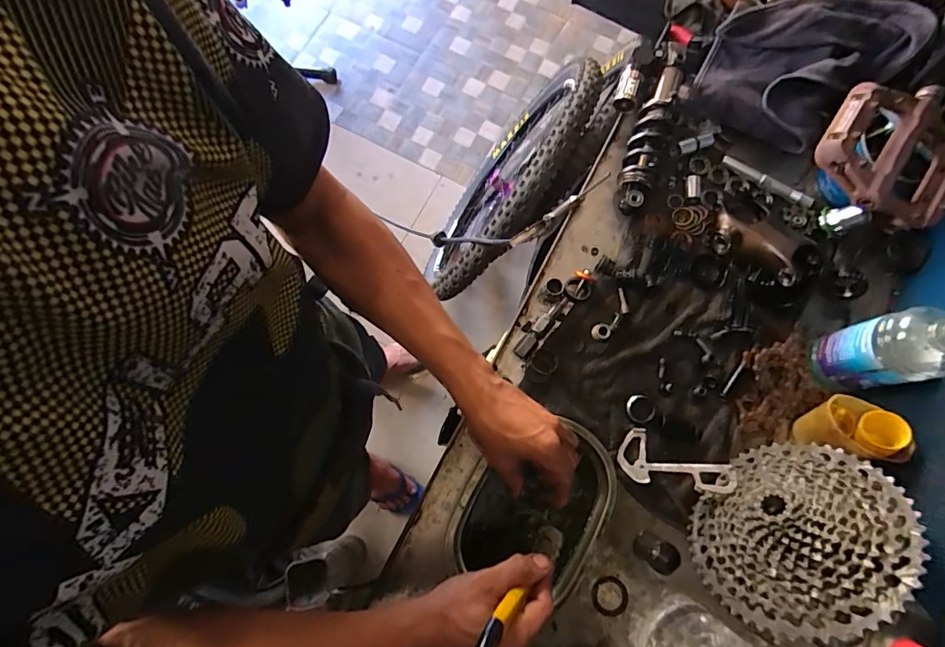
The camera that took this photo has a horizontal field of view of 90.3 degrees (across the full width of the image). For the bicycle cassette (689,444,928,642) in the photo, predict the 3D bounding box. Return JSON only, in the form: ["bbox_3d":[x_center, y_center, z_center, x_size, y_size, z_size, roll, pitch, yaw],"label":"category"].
[{"bbox_3d":[0.308,0.194,0.461,0.196,0.186,0.046,-47,113,-9],"label":"bicycle cassette"}]

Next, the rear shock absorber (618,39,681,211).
[{"bbox_3d":[0.240,-0.259,0.628,0.049,0.038,0.226,21,77,5],"label":"rear shock absorber"}]

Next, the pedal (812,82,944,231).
[{"bbox_3d":[0.335,-0.137,0.371,0.109,0.027,0.107,29,78,7],"label":"pedal"}]

